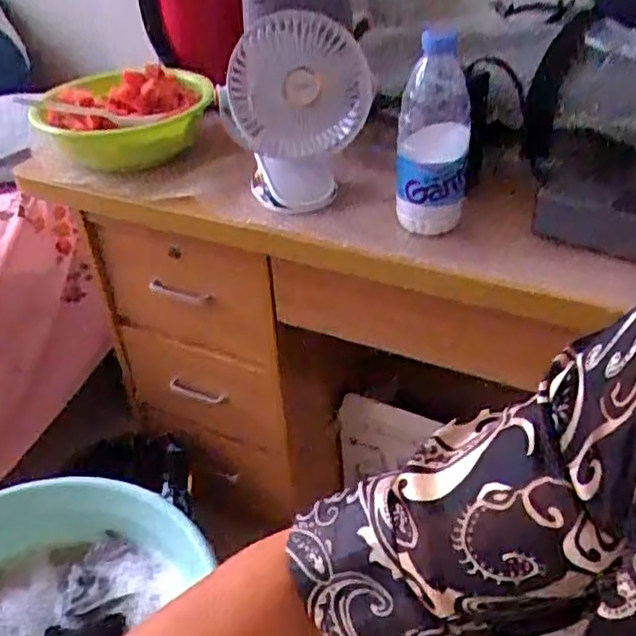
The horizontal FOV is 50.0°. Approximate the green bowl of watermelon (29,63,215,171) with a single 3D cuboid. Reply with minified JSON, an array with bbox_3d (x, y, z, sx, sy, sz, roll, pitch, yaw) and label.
[{"bbox_3d":[-0.269,-0.301,0.972,0.215,0.097,0.252,-6,37,-3],"label":"green bowl of watermelon"}]

